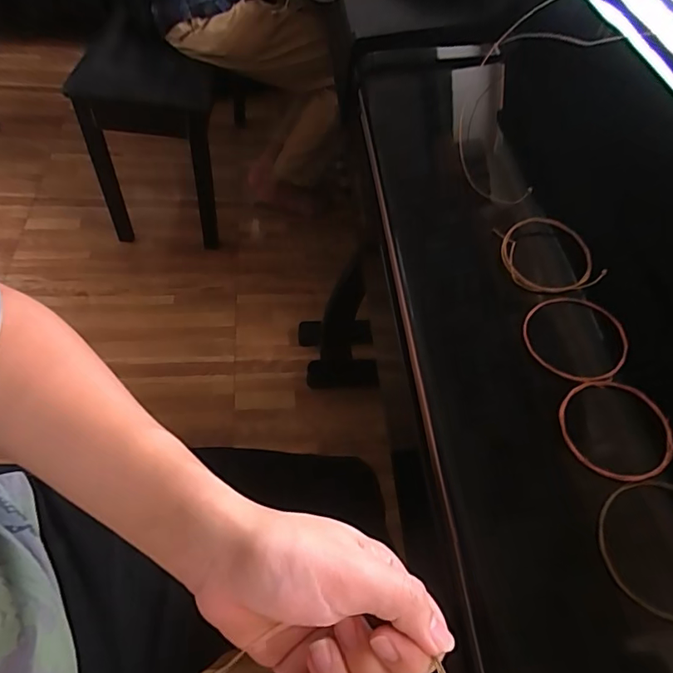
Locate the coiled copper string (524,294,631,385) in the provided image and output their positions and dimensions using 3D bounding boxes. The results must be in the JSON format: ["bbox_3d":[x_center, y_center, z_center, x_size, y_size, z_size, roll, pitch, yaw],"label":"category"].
[{"bbox_3d":[0.176,-0.003,0.357,0.071,0.012,0.078,4,56,-6],"label":"coiled copper string"}]

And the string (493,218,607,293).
[{"bbox_3d":[0.175,-0.067,0.401,0.076,0.020,0.074,-2,56,-9],"label":"string"}]

